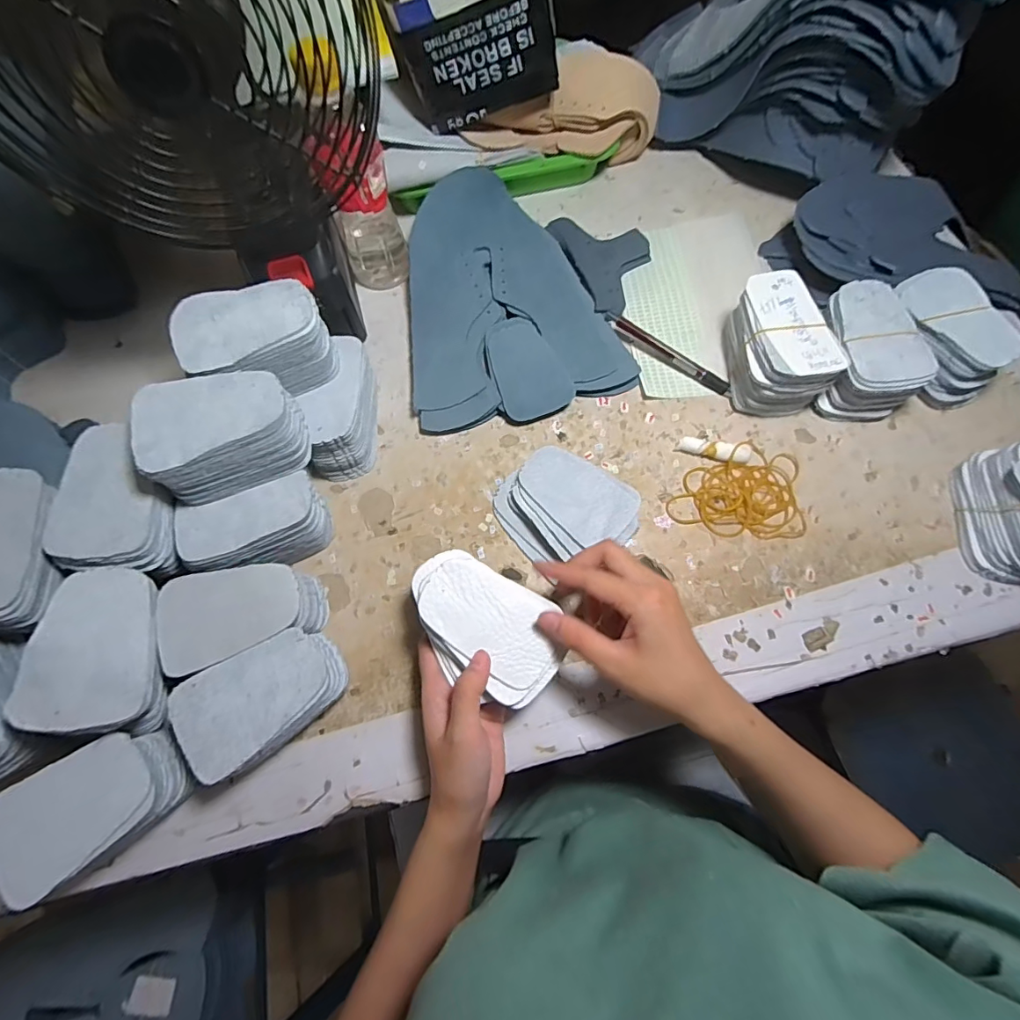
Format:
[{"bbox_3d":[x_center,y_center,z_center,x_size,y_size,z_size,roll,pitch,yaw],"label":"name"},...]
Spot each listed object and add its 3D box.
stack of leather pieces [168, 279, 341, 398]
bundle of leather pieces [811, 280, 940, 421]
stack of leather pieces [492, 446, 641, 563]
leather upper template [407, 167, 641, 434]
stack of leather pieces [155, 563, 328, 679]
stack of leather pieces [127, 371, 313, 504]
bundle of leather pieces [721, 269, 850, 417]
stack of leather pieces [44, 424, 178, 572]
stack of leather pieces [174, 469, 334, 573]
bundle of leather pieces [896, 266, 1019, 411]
[{"bbox_3d":[-0.185,-0.121,0.370,0.099,0.059,0.065,-13,71,-4],"label":"stack of leather pieces"},{"bbox_3d":[0.308,-0.135,0.427,0.072,0.063,0.106,0,71,1],"label":"bundle of leather pieces"},{"bbox_3d":[0.045,0.000,0.406,0.110,0.026,0.085,26,73,9],"label":"stack of leather pieces"},{"bbox_3d":[-0.018,-0.200,0.469,0.197,0.038,0.254,-19,72,-6],"label":"leather upper template"},{"bbox_3d":[-0.192,0.076,0.361,0.095,0.054,0.063,-19,72,-6],"label":"stack of leather pieces"},{"bbox_3d":[-0.198,-0.056,0.346,0.098,0.055,0.066,-25,73,-8],"label":"stack of leather pieces"},{"bbox_3d":[0.230,-0.142,0.428,0.070,0.063,0.103,-9,71,-2],"label":"bundle of leather pieces"},{"bbox_3d":[-0.275,-0.006,0.349,0.067,0.042,0.100,-5,71,-1],"label":"stack of leather pieces"},{"bbox_3d":[-0.189,0.017,0.379,0.096,0.063,0.050,-20,72,-6],"label":"stack of leather pieces"},{"bbox_3d":[0.375,-0.151,0.429,0.071,0.057,0.110,-20,72,-6],"label":"bundle of leather pieces"}]

